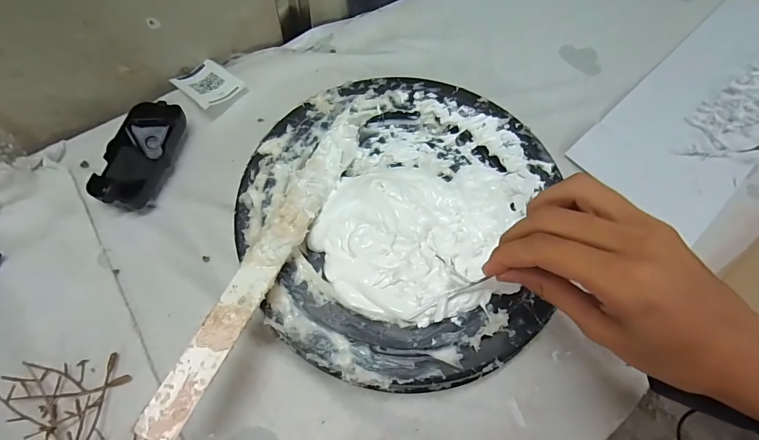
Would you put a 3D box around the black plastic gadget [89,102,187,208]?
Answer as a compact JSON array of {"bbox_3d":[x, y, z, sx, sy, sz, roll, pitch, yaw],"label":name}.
[{"bbox_3d":[-0.224,-0.062,0.366,0.052,0.026,0.106,11,64,3],"label":"black plastic gadget"}]

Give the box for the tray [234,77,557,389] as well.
[{"bbox_3d":[0.011,-0.007,0.332,0.243,0.051,0.267,1,64,-2],"label":"tray"}]

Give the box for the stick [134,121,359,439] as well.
[{"bbox_3d":[-0.076,0.018,0.281,0.029,0.008,0.261,29,57,-4],"label":"stick"}]

